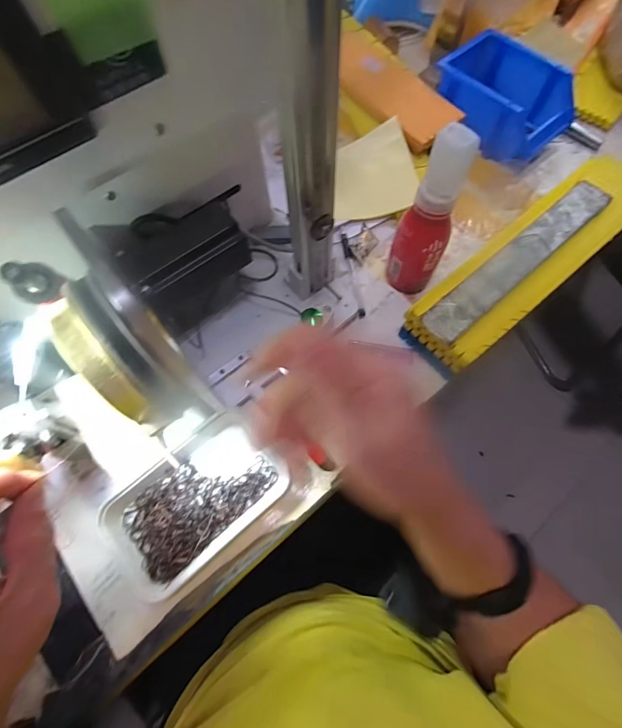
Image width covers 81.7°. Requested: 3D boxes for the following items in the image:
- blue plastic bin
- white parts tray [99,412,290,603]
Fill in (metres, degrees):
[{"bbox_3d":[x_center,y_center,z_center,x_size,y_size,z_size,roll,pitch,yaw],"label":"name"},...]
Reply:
[{"bbox_3d":[0.277,-0.381,0.514,0.118,0.064,0.179,-42,74,-14],"label":"blue plastic bin"},{"bbox_3d":[-0.115,0.137,0.355,0.170,0.020,0.103,-39,74,-13],"label":"white parts tray"}]

